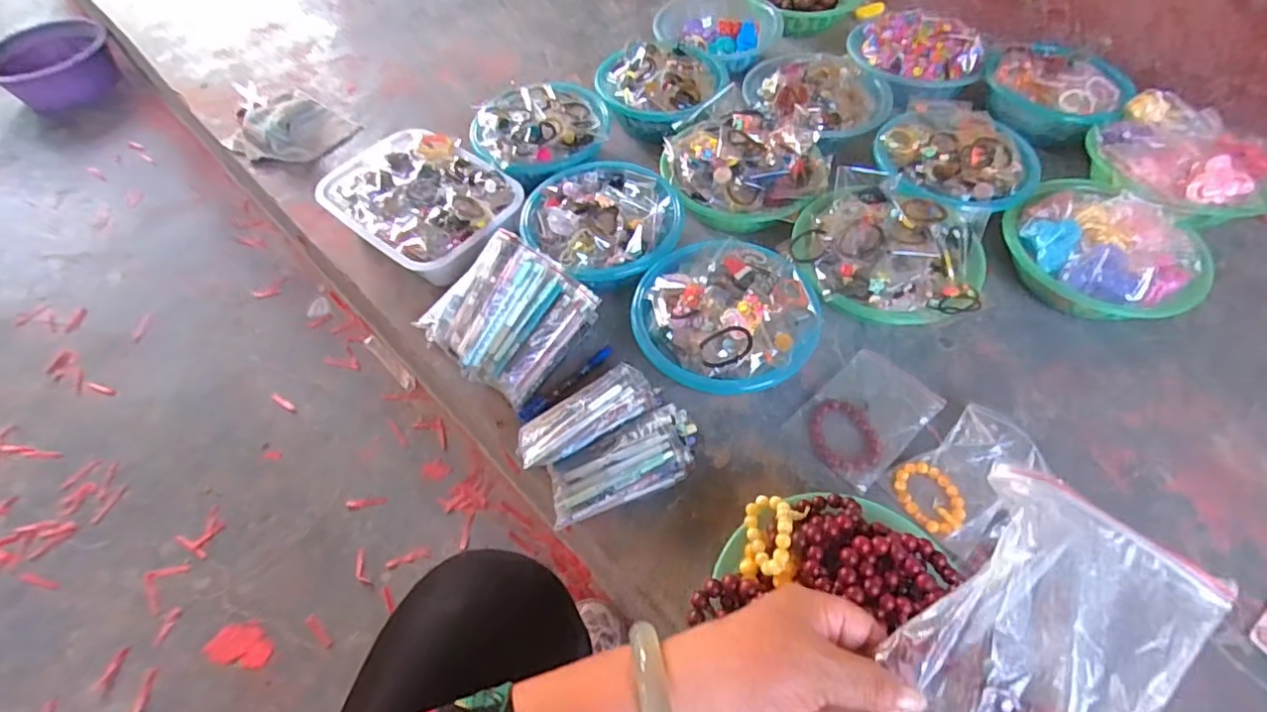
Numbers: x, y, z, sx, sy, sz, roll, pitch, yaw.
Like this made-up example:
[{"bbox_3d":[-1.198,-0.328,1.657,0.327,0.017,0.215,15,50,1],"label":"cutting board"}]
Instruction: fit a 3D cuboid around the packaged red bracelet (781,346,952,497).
[{"bbox_3d":[0.279,0.071,0.713,0.172,0.008,0.114,-38,63,-22],"label":"packaged red bracelet"}]

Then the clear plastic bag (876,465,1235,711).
[{"bbox_3d":[0.197,0.144,0.289,0.100,0.013,0.154,35,84,23],"label":"clear plastic bag"}]

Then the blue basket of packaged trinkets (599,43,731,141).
[{"bbox_3d":[0.047,-0.458,1.020,0.213,0.107,0.228,10,56,9],"label":"blue basket of packaged trinkets"}]

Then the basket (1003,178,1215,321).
[{"bbox_3d":[0.618,-0.140,0.782,0.205,0.094,0.226,-33,61,-19],"label":"basket"}]

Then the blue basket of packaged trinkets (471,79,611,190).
[{"bbox_3d":[-0.147,-0.354,0.956,0.207,0.094,0.198,-1,56,1],"label":"blue basket of packaged trinkets"}]

